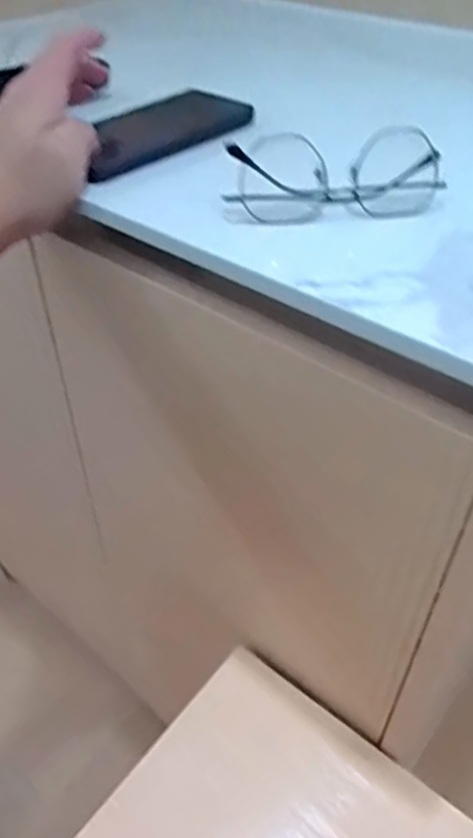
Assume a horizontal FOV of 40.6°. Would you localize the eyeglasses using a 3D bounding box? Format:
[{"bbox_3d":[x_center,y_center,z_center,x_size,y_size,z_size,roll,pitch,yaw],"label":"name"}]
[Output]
[{"bbox_3d":[0.060,-0.148,0.392,0.131,0.041,0.043,-7,44,-7],"label":"eyeglasses"}]

